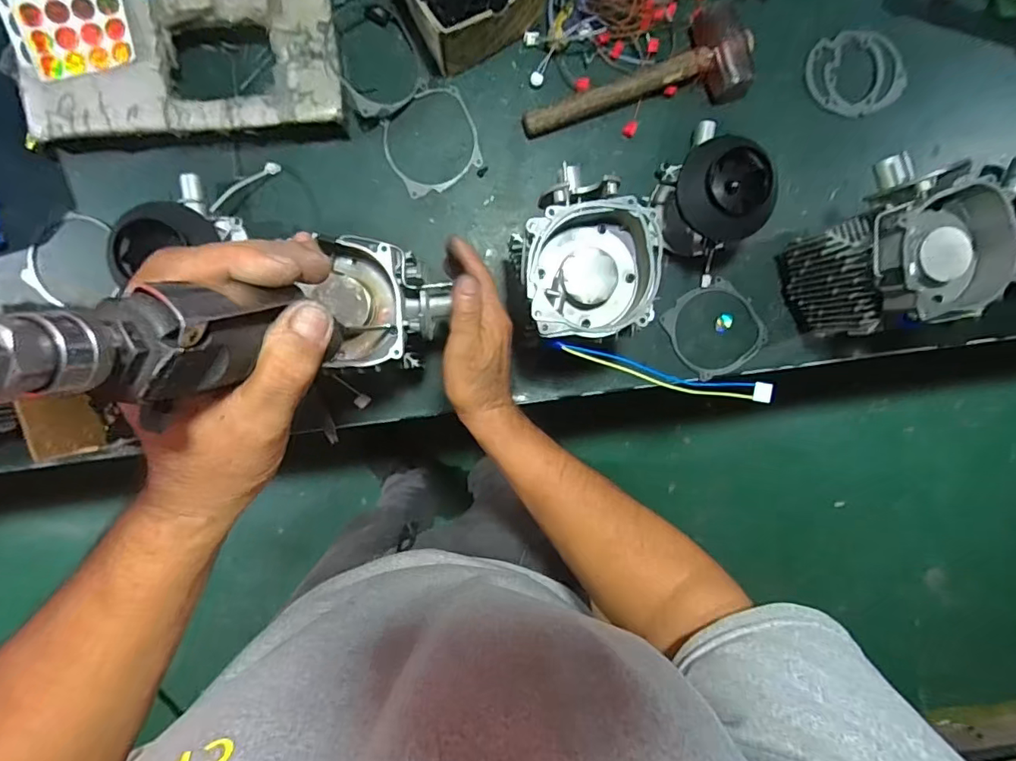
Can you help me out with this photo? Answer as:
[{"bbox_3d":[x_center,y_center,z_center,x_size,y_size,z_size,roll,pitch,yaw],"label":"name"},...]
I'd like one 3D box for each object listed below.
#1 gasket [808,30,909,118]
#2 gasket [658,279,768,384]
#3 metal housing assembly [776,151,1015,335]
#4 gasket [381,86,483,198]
[{"bbox_3d":[0.442,-0.390,0.670,0.121,0.010,0.101,-17,94,-3],"label":"gasket"},{"bbox_3d":[0.268,-0.066,0.680,0.118,0.011,0.117,-29,96,-1],"label":"gasket"},{"bbox_3d":[0.407,-0.144,0.583,0.118,0.207,0.154,-20,94,-2],"label":"metal housing assembly"},{"bbox_3d":[-0.093,-0.292,0.642,0.111,0.006,0.113,-25,94,-2],"label":"gasket"}]

